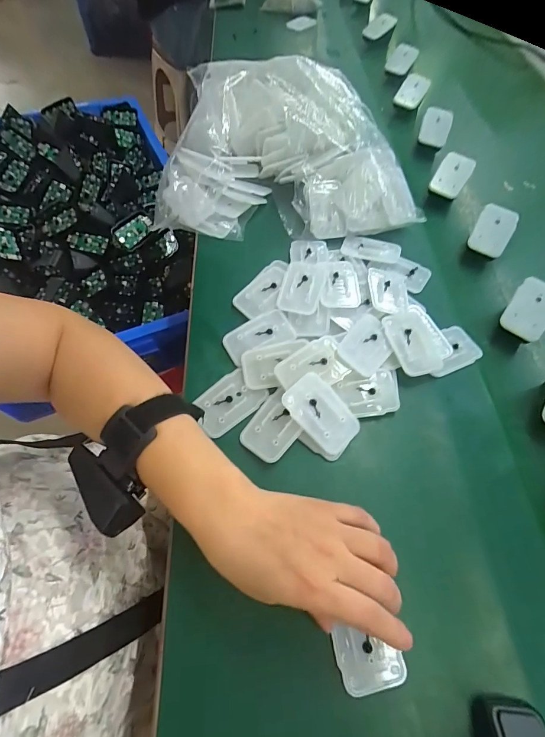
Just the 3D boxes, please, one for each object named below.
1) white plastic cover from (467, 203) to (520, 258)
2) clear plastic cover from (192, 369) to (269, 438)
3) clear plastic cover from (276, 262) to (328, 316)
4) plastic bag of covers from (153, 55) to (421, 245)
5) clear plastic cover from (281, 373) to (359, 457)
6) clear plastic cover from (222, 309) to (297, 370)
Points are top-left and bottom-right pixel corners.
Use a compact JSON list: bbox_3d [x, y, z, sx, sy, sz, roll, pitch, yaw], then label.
[{"bbox_3d":[0.264,-0.164,0.430,0.042,0.008,0.057,28,94,6],"label":"white plastic cover"},{"bbox_3d":[-0.041,0.031,0.335,0.061,0.004,0.043,-38,70,-22],"label":"clear plastic cover"},{"bbox_3d":[0.032,-0.088,0.385,0.042,0.014,0.069,16,61,5],"label":"clear plastic cover"},{"bbox_3d":[0.010,-0.289,0.459,0.302,0.102,0.247,-3,61,-6],"label":"plastic bag of covers"},{"bbox_3d":[0.043,0.039,0.320,0.043,0.005,0.069,-41,87,-19],"label":"clear plastic cover"},{"bbox_3d":[-0.015,-0.033,0.364,0.068,0.004,0.042,-27,65,-6],"label":"clear plastic cover"}]

